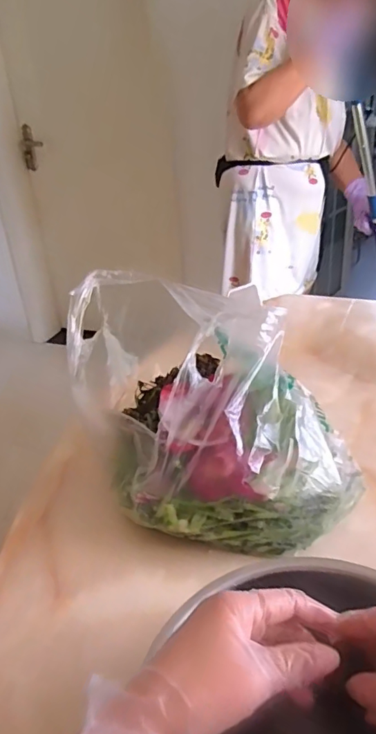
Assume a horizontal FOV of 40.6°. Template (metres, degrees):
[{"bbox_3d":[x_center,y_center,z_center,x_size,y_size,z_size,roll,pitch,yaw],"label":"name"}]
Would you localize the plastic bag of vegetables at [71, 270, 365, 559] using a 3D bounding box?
[{"bbox_3d":[0.017,0.028,0.530,0.222,0.167,0.299,-19,33,-23],"label":"plastic bag of vegetables"}]

